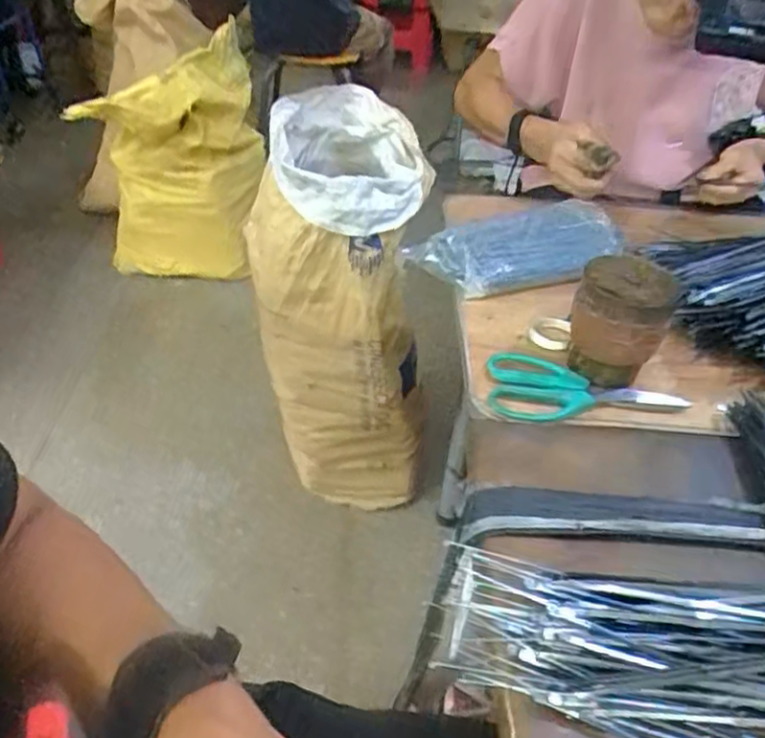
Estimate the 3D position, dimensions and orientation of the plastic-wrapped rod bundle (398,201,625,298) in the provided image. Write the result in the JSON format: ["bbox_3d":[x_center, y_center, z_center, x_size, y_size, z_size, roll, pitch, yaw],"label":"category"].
[{"bbox_3d":[0.165,-0.144,0.835,0.265,0.049,0.123,-6,41,-14],"label":"plastic-wrapped rod bundle"}]

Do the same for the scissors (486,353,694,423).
[{"bbox_3d":[0.192,0.015,0.666,0.185,0.014,0.086,1,40,-6],"label":"scissors"}]

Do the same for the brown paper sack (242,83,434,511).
[{"bbox_3d":[-0.093,-0.092,1.273,0.277,0.673,0.393,-6,41,-14],"label":"brown paper sack"}]

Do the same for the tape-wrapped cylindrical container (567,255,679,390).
[{"bbox_3d":[0.222,-0.043,0.655,0.081,0.112,0.084,4,39,-3],"label":"tape-wrapped cylindrical container"}]

